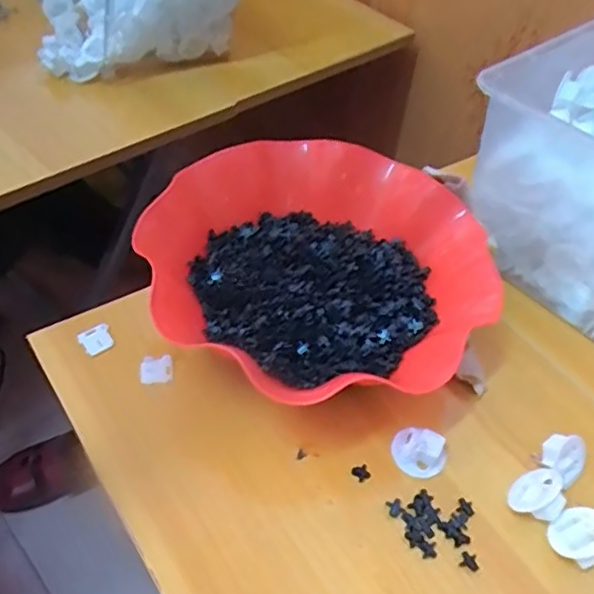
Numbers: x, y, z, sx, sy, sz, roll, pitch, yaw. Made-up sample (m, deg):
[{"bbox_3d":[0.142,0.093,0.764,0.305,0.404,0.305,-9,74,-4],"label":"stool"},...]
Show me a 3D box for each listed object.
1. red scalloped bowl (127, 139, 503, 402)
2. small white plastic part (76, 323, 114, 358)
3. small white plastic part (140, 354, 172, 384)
[{"bbox_3d":[0.017,-0.014,0.423,0.229,0.081,0.212,18,50,10],"label":"red scalloped bowl"},{"bbox_3d":[-0.135,0.029,0.410,0.021,0.009,0.018,-25,57,-27],"label":"small white plastic part"},{"bbox_3d":[-0.089,0.046,0.386,0.019,0.009,0.017,-5,50,-12],"label":"small white plastic part"}]

